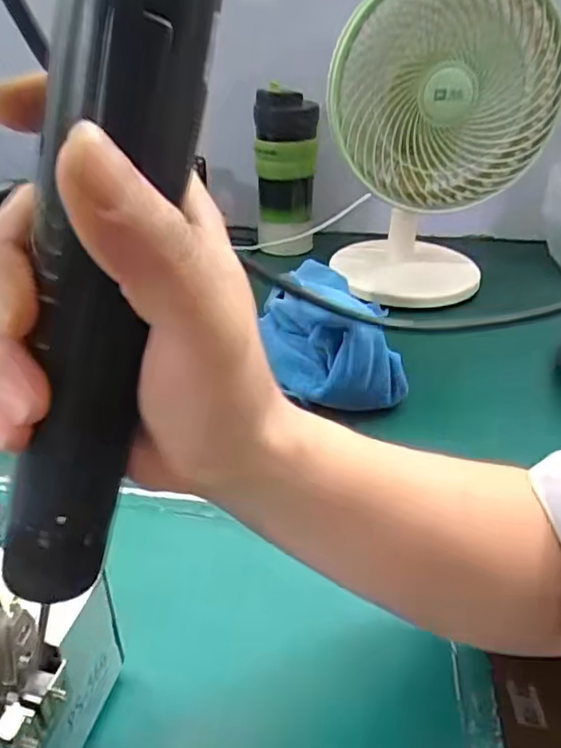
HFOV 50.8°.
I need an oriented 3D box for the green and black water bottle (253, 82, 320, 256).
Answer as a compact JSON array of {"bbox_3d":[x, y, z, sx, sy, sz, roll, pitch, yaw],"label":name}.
[{"bbox_3d":[0.007,-0.269,0.803,0.083,0.202,0.082,0,33,2],"label":"green and black water bottle"}]

